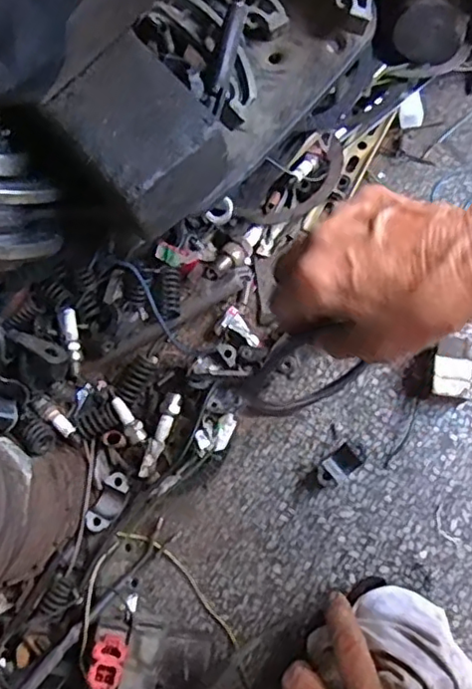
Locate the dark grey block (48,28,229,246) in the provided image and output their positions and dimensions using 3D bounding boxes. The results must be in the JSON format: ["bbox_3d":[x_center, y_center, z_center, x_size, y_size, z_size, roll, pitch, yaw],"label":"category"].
[{"bbox_3d":[-0.055,-0.122,0.371,0.076,0.065,0.082,-39,74,-5],"label":"dark grey block"}]

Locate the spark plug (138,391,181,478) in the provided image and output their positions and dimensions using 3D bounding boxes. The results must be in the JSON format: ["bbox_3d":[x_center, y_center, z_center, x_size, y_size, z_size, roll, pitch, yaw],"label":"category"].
[{"bbox_3d":[-0.057,0.067,0.458,0.013,0.012,0.066,15,77,10],"label":"spark plug"}]

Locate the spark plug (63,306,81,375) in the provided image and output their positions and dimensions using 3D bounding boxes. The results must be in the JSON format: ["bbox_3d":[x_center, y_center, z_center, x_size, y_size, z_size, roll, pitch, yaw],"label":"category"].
[{"bbox_3d":[-0.125,-0.003,0.468,0.010,0.008,0.051,-8,89,-3],"label":"spark plug"}]

